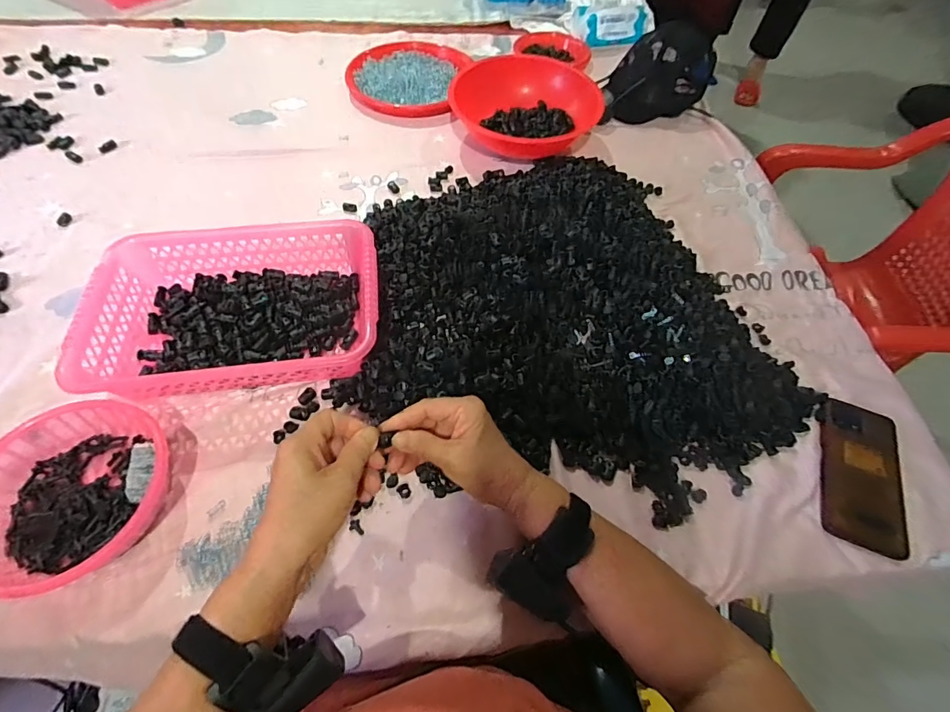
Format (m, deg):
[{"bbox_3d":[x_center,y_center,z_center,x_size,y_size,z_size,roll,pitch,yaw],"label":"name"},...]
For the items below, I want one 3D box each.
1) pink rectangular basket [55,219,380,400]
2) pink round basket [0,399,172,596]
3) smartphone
[{"bbox_3d":[-0.267,-0.055,0.529,0.302,0.077,0.200,-5,58,-6],"label":"pink rectangular basket"},{"bbox_3d":[-0.375,0.127,0.419,0.158,0.050,0.165,1,57,-2],"label":"pink round basket"},{"bbox_3d":[0.415,0.122,0.475,0.081,0.009,0.159,20,58,9],"label":"smartphone"}]

